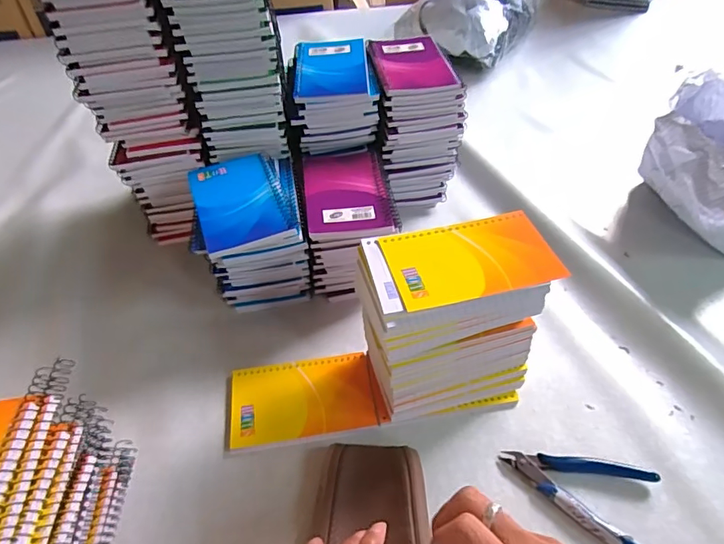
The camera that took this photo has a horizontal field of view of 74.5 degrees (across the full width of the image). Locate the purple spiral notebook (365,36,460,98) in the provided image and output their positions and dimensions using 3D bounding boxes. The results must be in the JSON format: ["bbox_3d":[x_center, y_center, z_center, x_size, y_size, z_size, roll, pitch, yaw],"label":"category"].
[{"bbox_3d":[0.056,-0.245,0.560,0.087,0.012,0.123,-9,47,-6],"label":"purple spiral notebook"}]

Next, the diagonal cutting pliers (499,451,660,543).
[{"bbox_3d":[0.173,0.170,0.379,0.116,0.018,0.071,18,50,19],"label":"diagonal cutting pliers"}]

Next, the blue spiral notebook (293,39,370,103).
[{"bbox_3d":[-0.036,-0.235,0.550,0.083,0.015,0.129,-4,46,-1],"label":"blue spiral notebook"}]

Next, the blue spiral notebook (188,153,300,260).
[{"bbox_3d":[-0.120,-0.070,0.471,0.082,0.014,0.127,-17,48,-13],"label":"blue spiral notebook"}]

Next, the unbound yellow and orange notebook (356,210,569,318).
[{"bbox_3d":[0.078,-0.011,0.376,0.145,0.005,0.079,-12,47,-9],"label":"unbound yellow and orange notebook"}]

